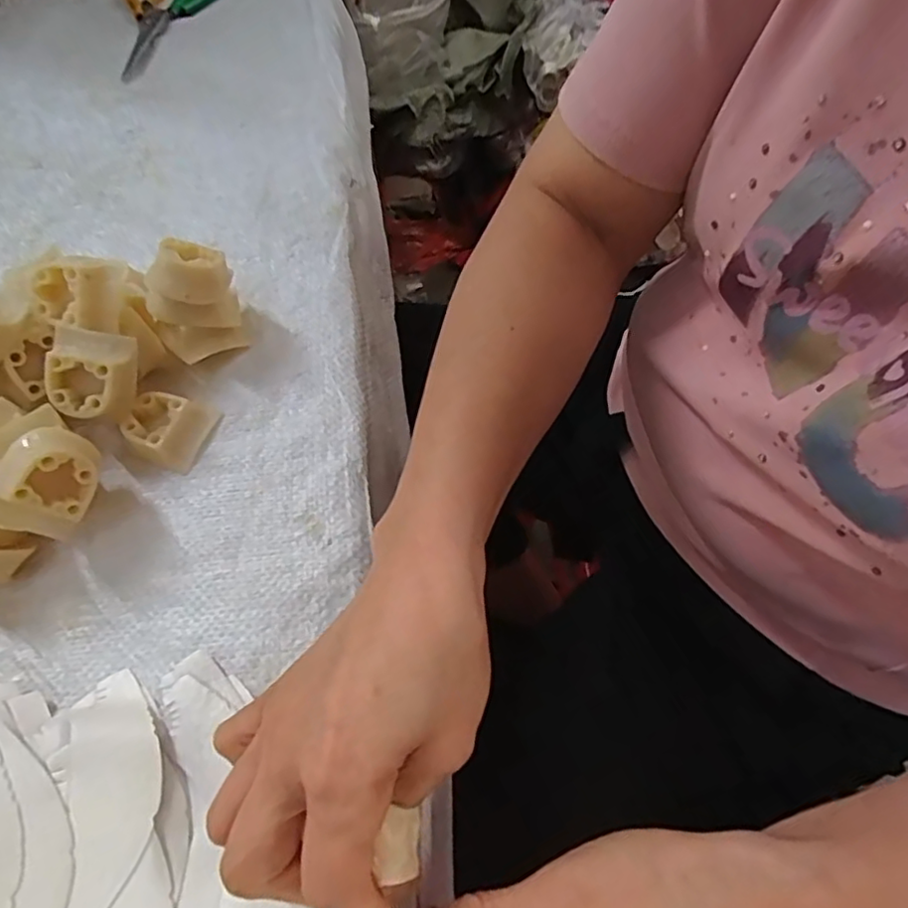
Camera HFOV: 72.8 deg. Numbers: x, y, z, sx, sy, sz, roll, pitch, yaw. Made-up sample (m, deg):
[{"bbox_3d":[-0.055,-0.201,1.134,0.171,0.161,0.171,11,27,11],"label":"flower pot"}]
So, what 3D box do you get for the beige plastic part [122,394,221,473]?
[{"bbox_3d":[-0.146,-0.015,0.316,0.036,0.018,0.037,17,64,13],"label":"beige plastic part"}]

